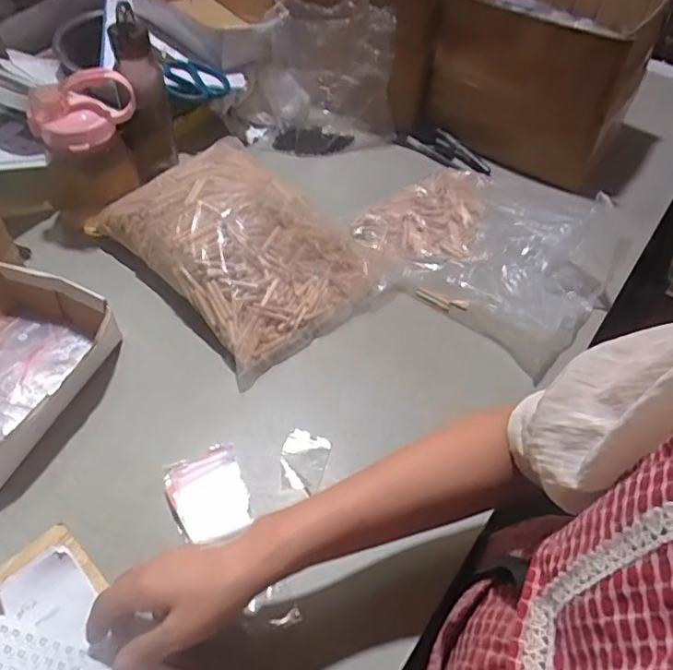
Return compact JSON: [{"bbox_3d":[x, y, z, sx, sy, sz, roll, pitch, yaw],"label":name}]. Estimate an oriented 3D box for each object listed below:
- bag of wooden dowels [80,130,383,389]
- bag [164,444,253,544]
[{"bbox_3d":[-0.133,-0.131,0.736,0.350,0.090,0.261,36,57,23],"label":"bag of wooden dowels"},{"bbox_3d":[-0.128,0.156,0.538,0.074,0.018,0.093,-17,54,-17],"label":"bag"}]

